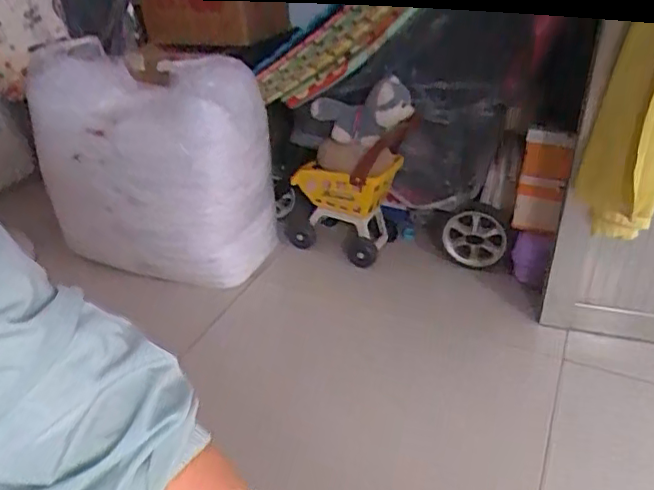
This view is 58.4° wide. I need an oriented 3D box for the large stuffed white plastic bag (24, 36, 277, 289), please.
[{"bbox_3d":[-0.452,-0.203,1.531,0.629,0.541,0.226,7,34,15],"label":"large stuffed white plastic bag"}]

